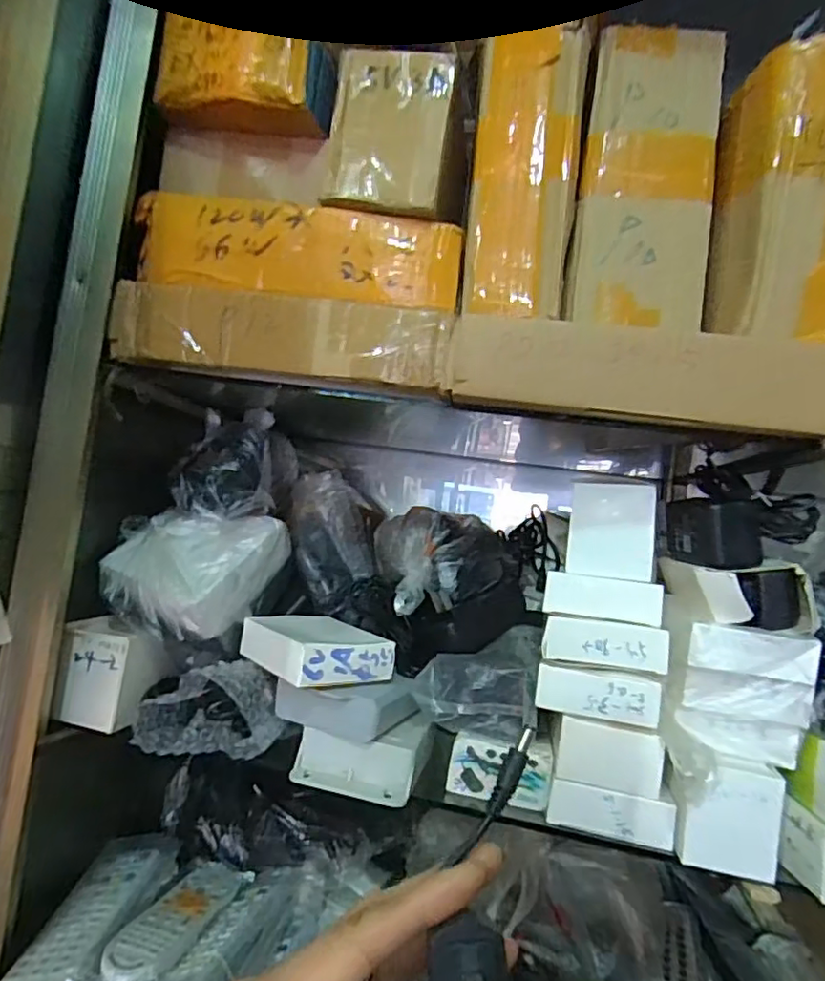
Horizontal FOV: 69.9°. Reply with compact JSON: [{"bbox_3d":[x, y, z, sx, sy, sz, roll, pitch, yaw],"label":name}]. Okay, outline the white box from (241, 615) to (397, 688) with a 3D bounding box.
[{"bbox_3d":[-0.074,0.118,0.446,0.079,0.030,0.097,10,-4,-37],"label":"white box"}]

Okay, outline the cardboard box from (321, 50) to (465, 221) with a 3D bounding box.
[{"bbox_3d":[-0.012,-0.238,0.414,0.094,0.100,0.052,7,-3,6],"label":"cardboard box"}]

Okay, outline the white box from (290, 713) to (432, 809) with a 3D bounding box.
[{"bbox_3d":[-0.034,0.188,0.425,0.087,0.040,0.067,7,-3,9],"label":"white box"}]

